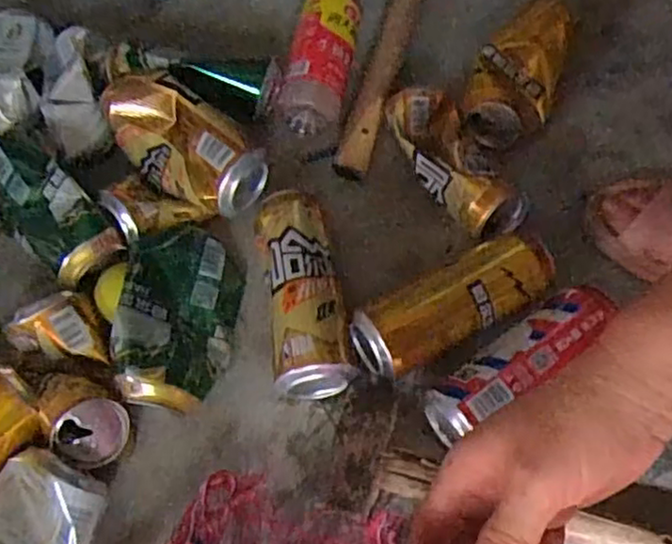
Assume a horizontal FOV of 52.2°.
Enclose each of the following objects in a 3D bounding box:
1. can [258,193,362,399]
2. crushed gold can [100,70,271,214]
[{"bbox_3d":[-0.027,0.014,0.553,0.064,0.061,0.168,-9,65,-7],"label":"can"},{"bbox_3d":[-0.139,-0.121,0.590,0.174,0.054,0.064,37,68,16],"label":"crushed gold can"}]

